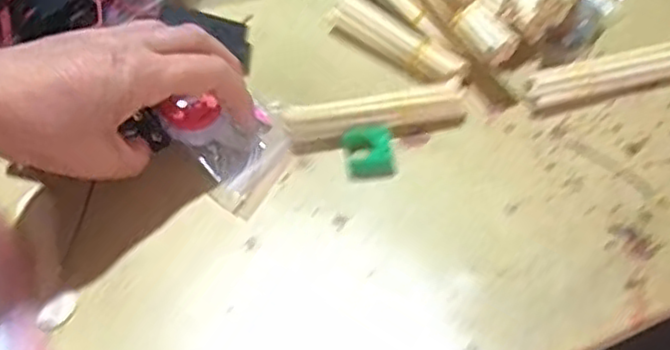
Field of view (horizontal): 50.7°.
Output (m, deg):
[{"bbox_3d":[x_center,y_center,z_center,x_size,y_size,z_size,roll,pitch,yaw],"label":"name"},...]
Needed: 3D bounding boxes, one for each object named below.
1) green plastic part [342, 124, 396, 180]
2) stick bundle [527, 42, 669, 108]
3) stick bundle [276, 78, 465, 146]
[{"bbox_3d":[0.019,-0.014,0.394,0.027,0.010,0.032,-5,50,1],"label":"green plastic part"},{"bbox_3d":[0.161,-0.059,0.414,0.102,0.019,0.017,-13,50,-5],"label":"stick bundle"},{"bbox_3d":[0.025,-0.034,0.409,0.104,0.017,0.022,-12,50,-4],"label":"stick bundle"}]

